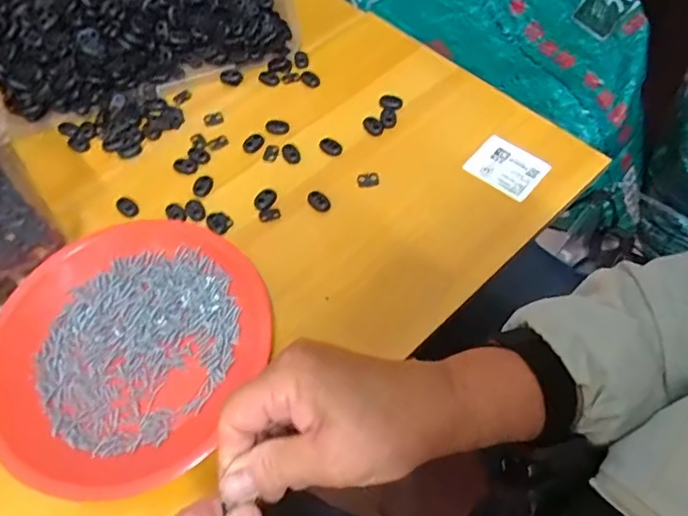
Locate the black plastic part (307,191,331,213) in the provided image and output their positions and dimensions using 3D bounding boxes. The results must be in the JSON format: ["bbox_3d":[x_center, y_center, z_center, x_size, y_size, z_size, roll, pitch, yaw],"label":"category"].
[{"bbox_3d":[-0.021,-0.048,0.446,0.021,0.005,0.015,32,66,19],"label":"black plastic part"}]

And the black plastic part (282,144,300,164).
[{"bbox_3d":[-0.047,-0.094,0.475,0.015,0.004,0.025,-21,61,-10],"label":"black plastic part"}]

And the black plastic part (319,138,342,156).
[{"bbox_3d":[-0.012,-0.100,0.476,0.023,0.004,0.014,28,64,17],"label":"black plastic part"}]

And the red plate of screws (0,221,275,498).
[{"bbox_3d":[-0.155,0.060,0.377,0.181,0.022,0.189,-1,59,2],"label":"red plate of screws"}]

